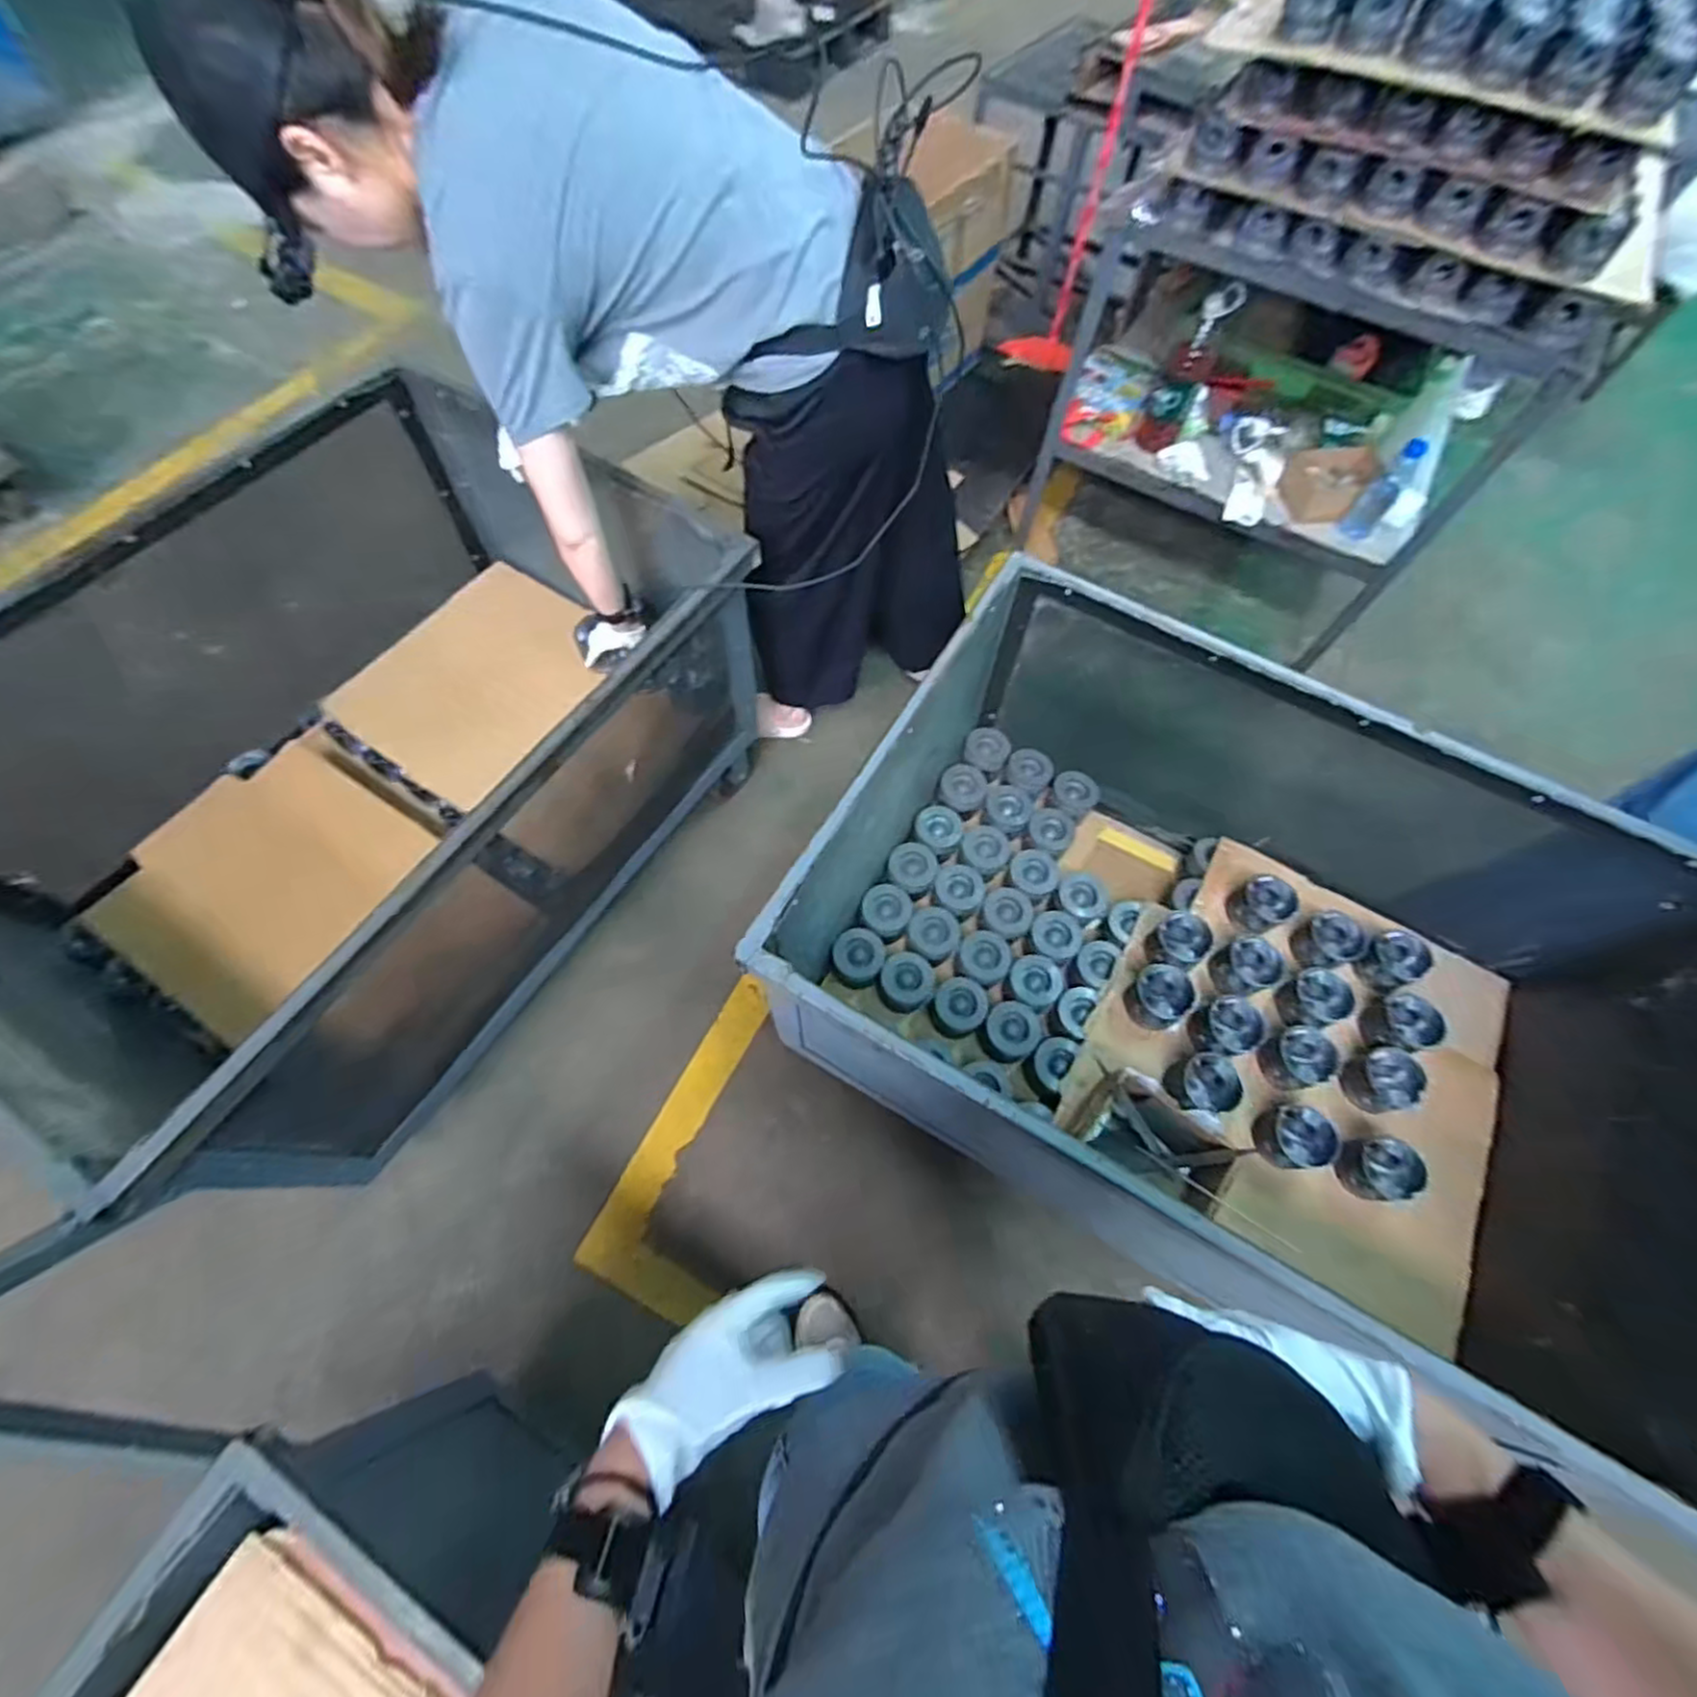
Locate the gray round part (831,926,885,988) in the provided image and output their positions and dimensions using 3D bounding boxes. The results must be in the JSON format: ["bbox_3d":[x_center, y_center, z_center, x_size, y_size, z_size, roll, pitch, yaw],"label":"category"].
[{"bbox_3d":[0.015,0.186,1.242,0.086,0.042,0.091,2,62,-3],"label":"gray round part"}]

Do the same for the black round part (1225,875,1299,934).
[{"bbox_3d":[0.711,0.095,1.239,0.083,0.071,0.084,2,62,-3],"label":"black round part"}]

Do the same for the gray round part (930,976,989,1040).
[{"bbox_3d":[0.188,0.269,1.224,0.084,0.078,0.088,2,62,-3],"label":"gray round part"}]

